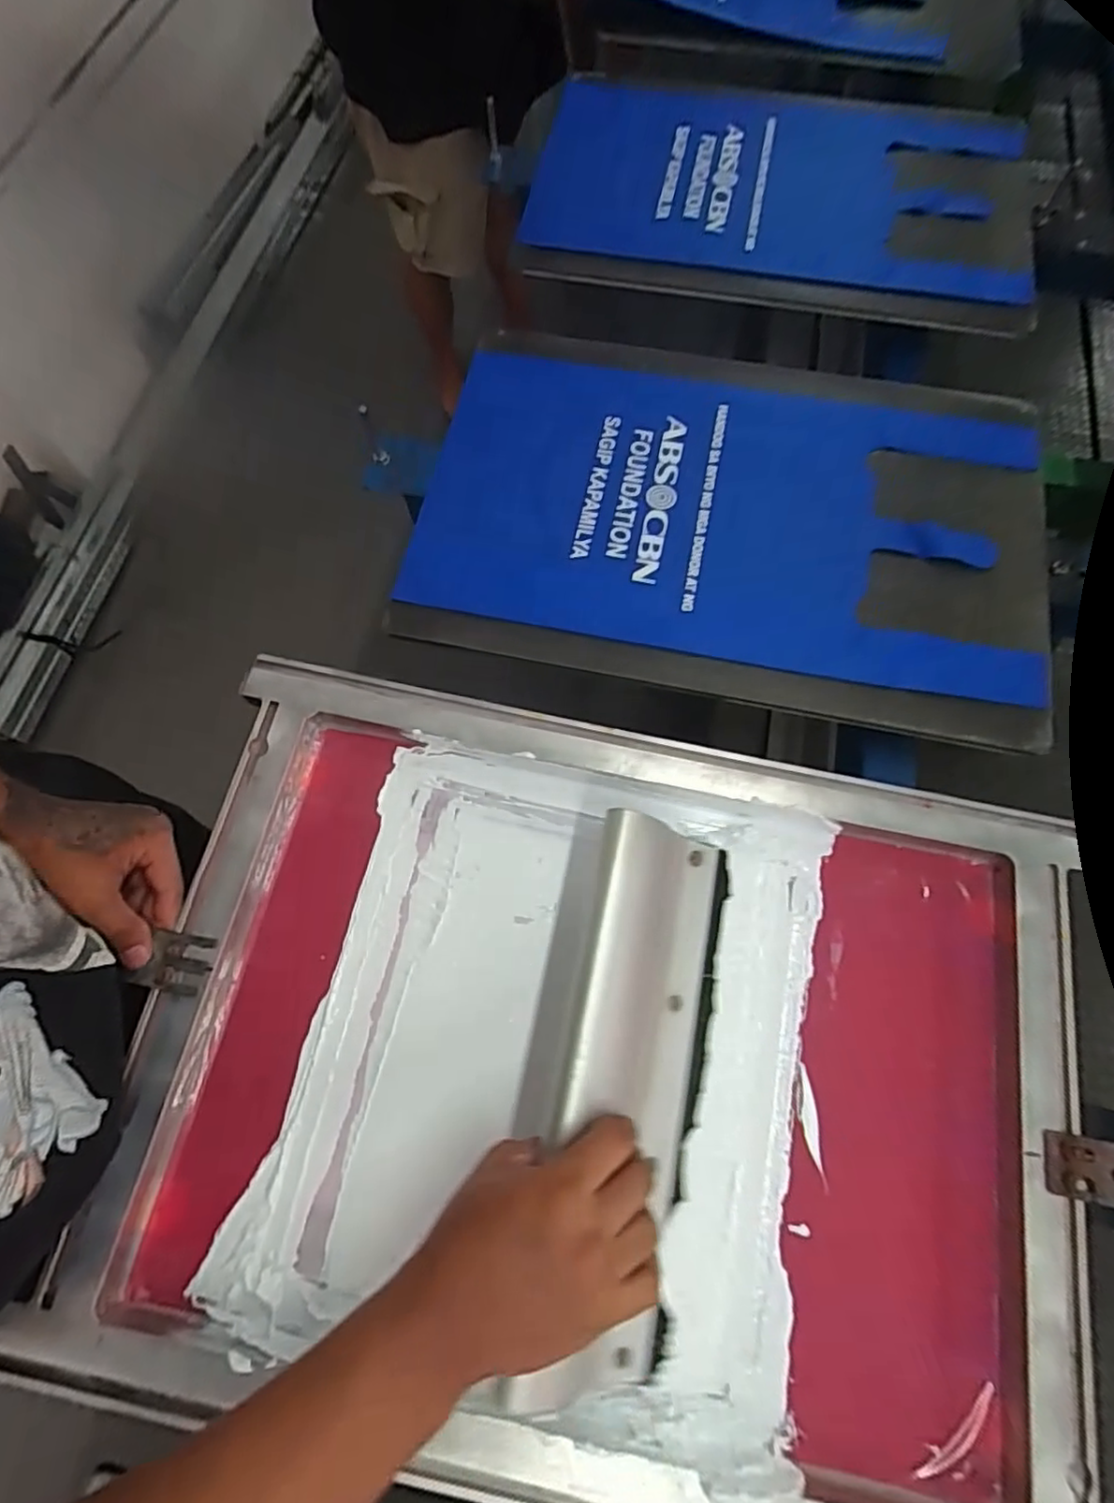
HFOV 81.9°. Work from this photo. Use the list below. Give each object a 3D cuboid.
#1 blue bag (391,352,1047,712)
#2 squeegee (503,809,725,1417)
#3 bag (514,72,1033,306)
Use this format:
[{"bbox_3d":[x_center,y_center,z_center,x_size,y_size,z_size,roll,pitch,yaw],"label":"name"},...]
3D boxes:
[{"bbox_3d":[0.160,-0.244,0.645,0.584,0.044,0.331,11,71,7],"label":"blue bag"},{"bbox_3d":[0.046,0.213,0.425,0.124,0.035,0.326,21,69,-34],"label":"squeegee"},{"bbox_3d":[0.275,-0.761,0.881,0.635,0.090,0.359,11,74,1],"label":"bag"}]

